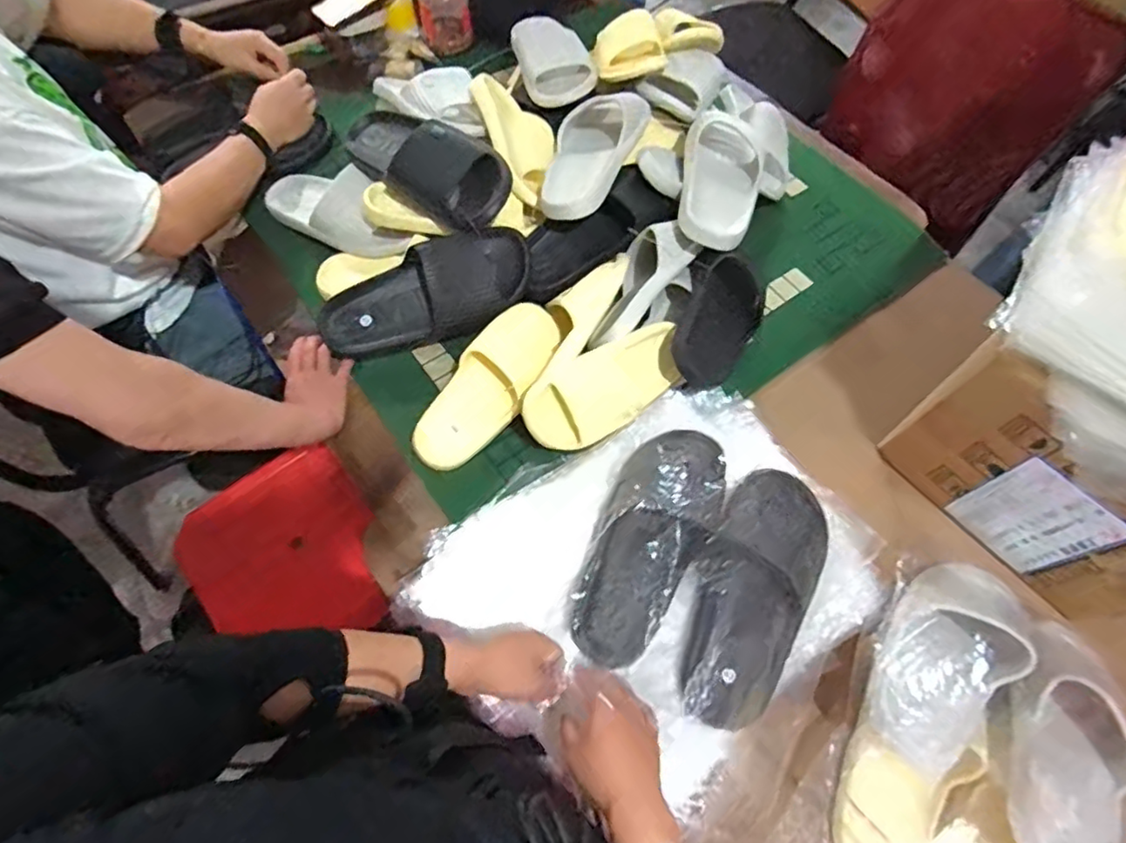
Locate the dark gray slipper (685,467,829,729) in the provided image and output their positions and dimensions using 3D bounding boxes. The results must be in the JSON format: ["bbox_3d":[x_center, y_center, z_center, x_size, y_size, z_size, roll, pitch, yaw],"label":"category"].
[{"bbox_3d":[0.197,0.163,0.616,0.119,0.071,0.274,27,65,10],"label":"dark gray slipper"}]

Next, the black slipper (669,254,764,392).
[{"bbox_3d":[0.194,-0.116,0.769,0.092,0.058,0.178,33,68,-16],"label":"black slipper"}]

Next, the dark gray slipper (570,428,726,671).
[{"bbox_3d":[0.094,0.119,0.644,0.106,0.090,0.280,24,64,8],"label":"dark gray slipper"}]

